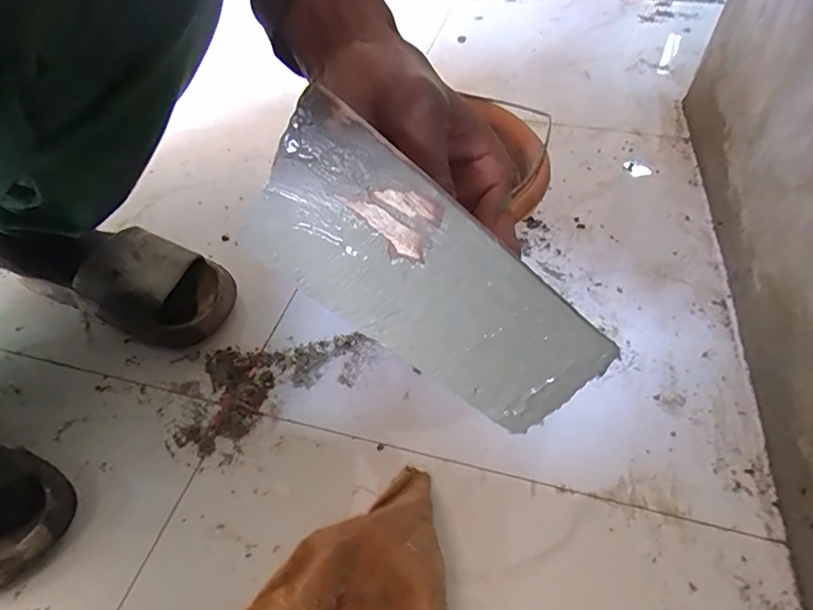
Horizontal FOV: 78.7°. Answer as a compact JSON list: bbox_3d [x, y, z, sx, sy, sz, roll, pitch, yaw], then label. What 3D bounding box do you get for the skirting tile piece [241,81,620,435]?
[{"bbox_3d":[0.005,-0.008,0.205,0.153,0.072,0.004,40,30,-3],"label":"skirting tile piece"}]

